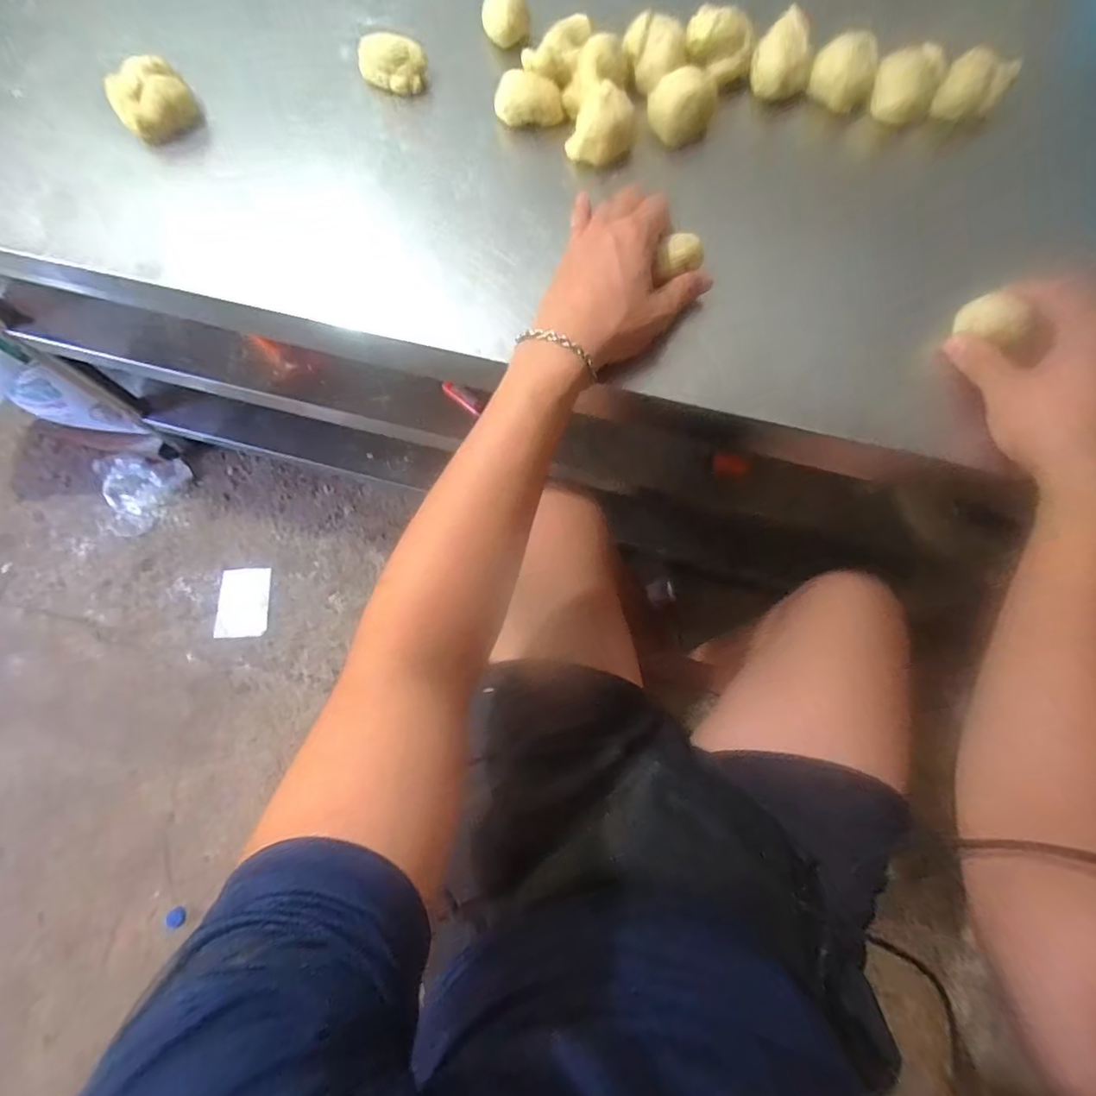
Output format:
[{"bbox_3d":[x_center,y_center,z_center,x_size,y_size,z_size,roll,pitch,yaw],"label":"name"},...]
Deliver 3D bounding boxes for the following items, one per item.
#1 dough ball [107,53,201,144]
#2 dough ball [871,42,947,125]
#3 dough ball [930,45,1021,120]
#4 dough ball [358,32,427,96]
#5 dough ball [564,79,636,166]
[{"bbox_3d":[-0.335,-0.380,0.453,0.060,0.030,0.047,-41,78,-11],"label":"dough ball"},{"bbox_3d":[0.305,-0.397,0.458,0.044,0.039,0.034,-2,74,-1],"label":"dough ball"},{"bbox_3d":[0.359,-0.390,0.452,0.047,0.033,0.039,31,76,8],"label":"dough ball"},{"bbox_3d":[-0.138,-0.429,0.473,0.063,0.025,0.030,16,74,4],"label":"dough ball"},{"bbox_3d":[0.044,-0.349,0.445,0.053,0.036,0.048,6,74,2],"label":"dough ball"}]

